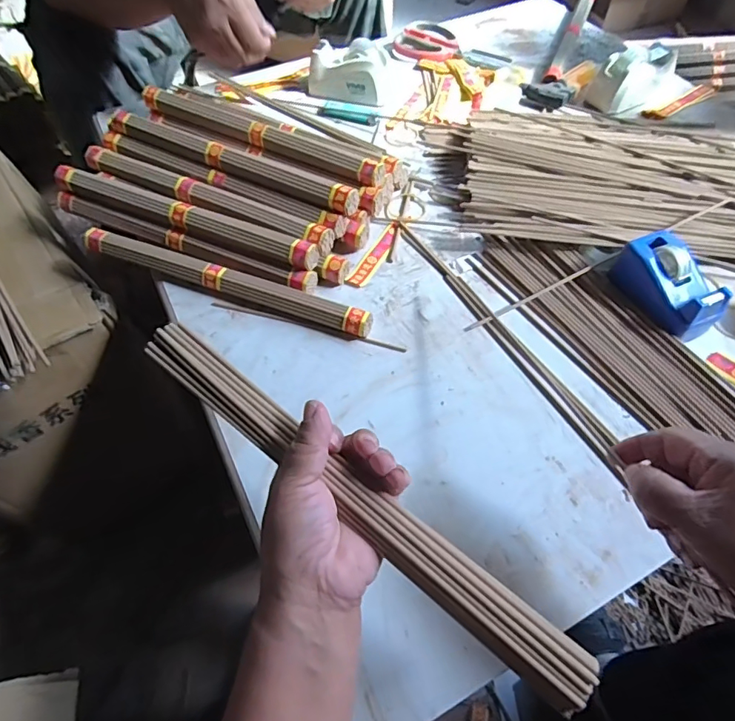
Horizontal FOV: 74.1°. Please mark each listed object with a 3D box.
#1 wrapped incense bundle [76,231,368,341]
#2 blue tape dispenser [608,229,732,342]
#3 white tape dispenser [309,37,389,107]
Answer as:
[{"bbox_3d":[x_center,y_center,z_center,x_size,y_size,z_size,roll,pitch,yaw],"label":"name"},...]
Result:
[{"bbox_3d":[-0.144,-0.082,0.492,0.312,0.026,0.027,18,60,11],"label":"wrapped incense bundle"},{"bbox_3d":[0.288,-0.072,0.465,0.055,0.049,0.100,-18,60,-12],"label":"blue tape dispenser"},{"bbox_3d":[-0.026,-0.398,0.676,0.110,0.056,0.051,13,59,8],"label":"white tape dispenser"}]

